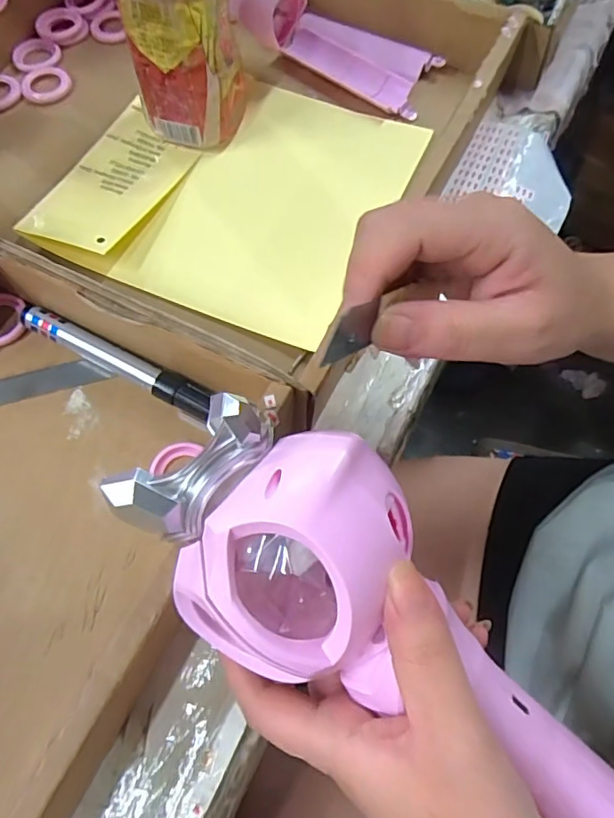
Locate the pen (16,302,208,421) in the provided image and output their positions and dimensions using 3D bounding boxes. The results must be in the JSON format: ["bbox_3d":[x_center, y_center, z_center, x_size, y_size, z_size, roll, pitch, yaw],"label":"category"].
[{"bbox_3d":[-0.113,-0.029,0.320,0.131,0.014,0.016,27,70,10],"label":"pen"}]

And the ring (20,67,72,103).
[{"bbox_3d":[-0.205,-0.256,0.423,0.037,0.004,0.040,0,68,0],"label":"ring"}]

